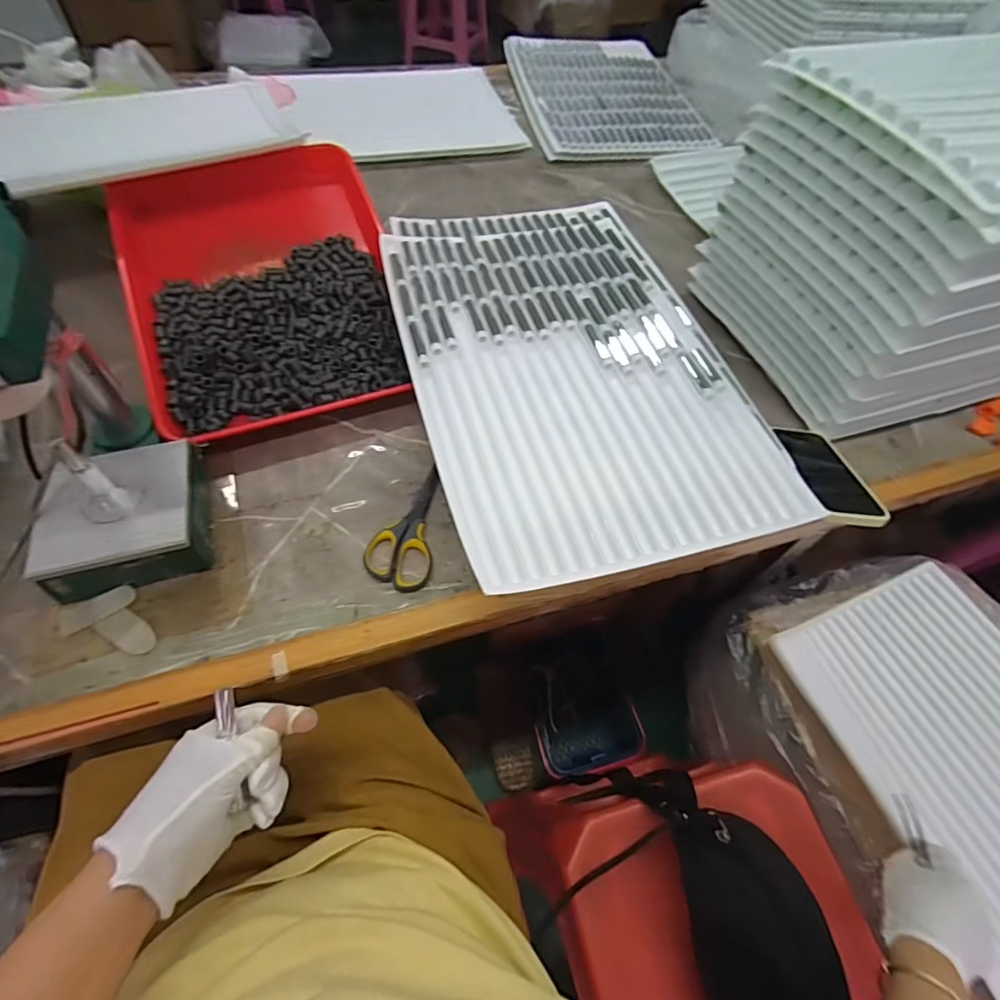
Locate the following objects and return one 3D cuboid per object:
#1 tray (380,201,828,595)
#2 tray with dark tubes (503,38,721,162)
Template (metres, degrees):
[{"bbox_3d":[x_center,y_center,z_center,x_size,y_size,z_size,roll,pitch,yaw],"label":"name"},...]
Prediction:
[{"bbox_3d":[0.067,-0.176,0.587,0.333,0.022,0.549,-11,58,-11],"label":"tray"},{"bbox_3d":[0.212,-0.845,1.099,0.344,0.026,0.520,-6,58,-7],"label":"tray with dark tubes"}]

